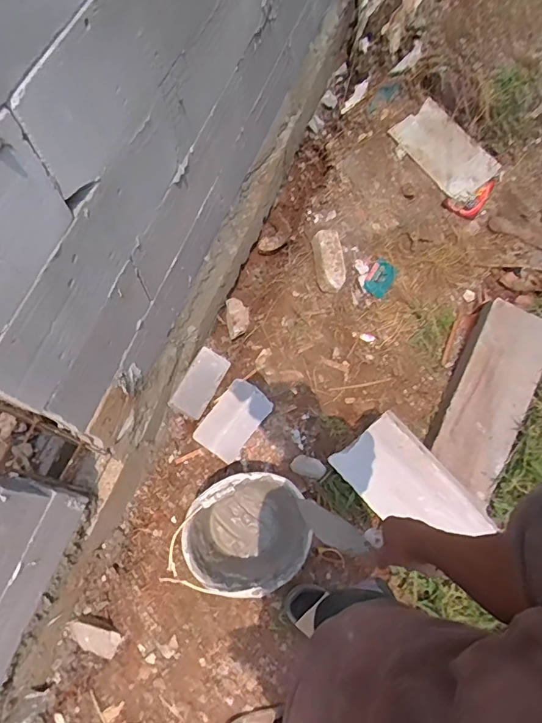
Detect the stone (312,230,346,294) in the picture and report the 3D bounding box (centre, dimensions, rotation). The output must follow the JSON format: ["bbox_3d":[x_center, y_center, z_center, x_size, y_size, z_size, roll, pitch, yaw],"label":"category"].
[{"bbox_3d":[0.176,-0.313,1.406,0.088,0.069,0.203,-5,70,-1],"label":"stone"}]

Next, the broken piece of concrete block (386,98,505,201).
[{"bbox_3d":[0.595,-0.729,1.566,0.202,0.044,0.363,-34,73,-12],"label":"broken piece of concrete block"}]

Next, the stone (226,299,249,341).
[{"bbox_3d":[-0.118,-0.142,1.523,0.092,0.039,0.166,-40,49,20],"label":"stone"}]

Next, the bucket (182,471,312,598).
[{"bbox_3d":[-0.060,0.414,1.095,0.261,0.214,0.245,0,70,0],"label":"bucket"}]

